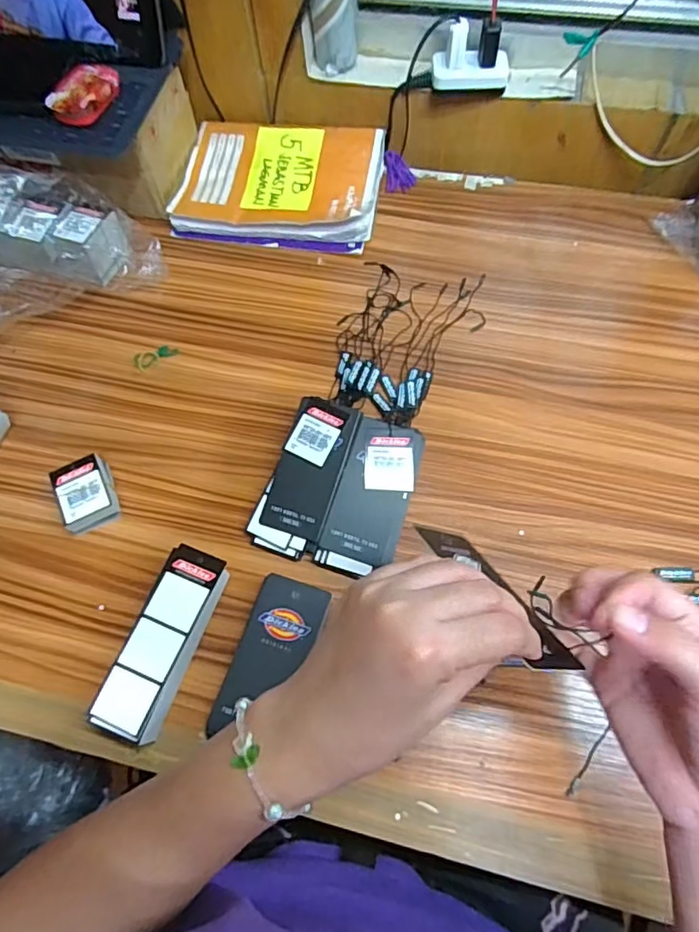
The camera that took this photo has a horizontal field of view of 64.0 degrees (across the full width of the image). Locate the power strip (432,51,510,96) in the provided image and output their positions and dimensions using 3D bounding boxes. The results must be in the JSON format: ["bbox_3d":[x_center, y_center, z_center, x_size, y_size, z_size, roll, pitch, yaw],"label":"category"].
[{"bbox_3d":[0.116,-0.379,0.538,0.072,0.026,0.033,3,65,4],"label":"power strip"}]

